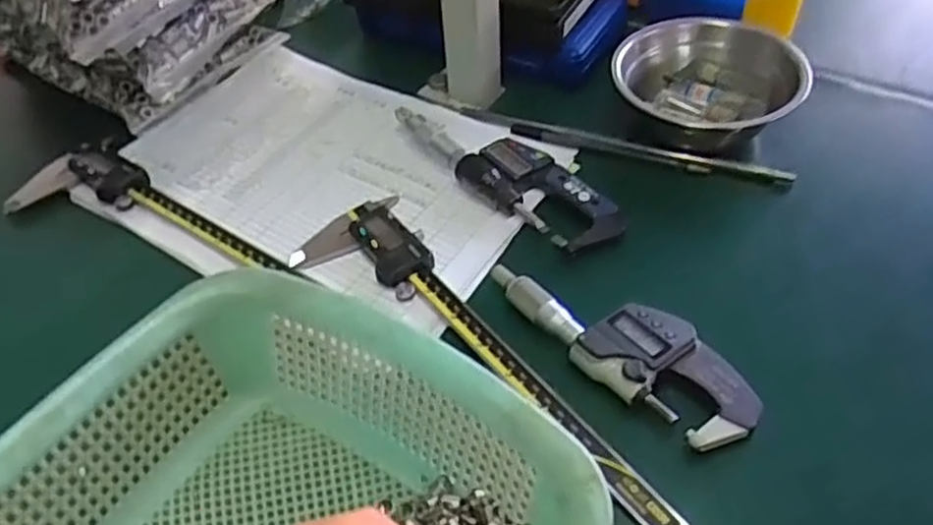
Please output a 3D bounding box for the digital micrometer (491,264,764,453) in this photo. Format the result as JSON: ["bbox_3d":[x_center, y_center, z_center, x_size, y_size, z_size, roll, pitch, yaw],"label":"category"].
[{"bbox_3d":[0.084,0.042,0.417,0.162,0.022,0.053,32,57,28],"label":"digital micrometer"}]

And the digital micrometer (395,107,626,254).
[{"bbox_3d":[0.027,-0.063,0.516,0.185,0.023,0.053,33,57,29],"label":"digital micrometer"}]

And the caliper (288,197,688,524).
[{"bbox_3d":[0.005,0.049,0.418,0.068,0.011,0.282,-33,54,-24],"label":"caliper"}]

